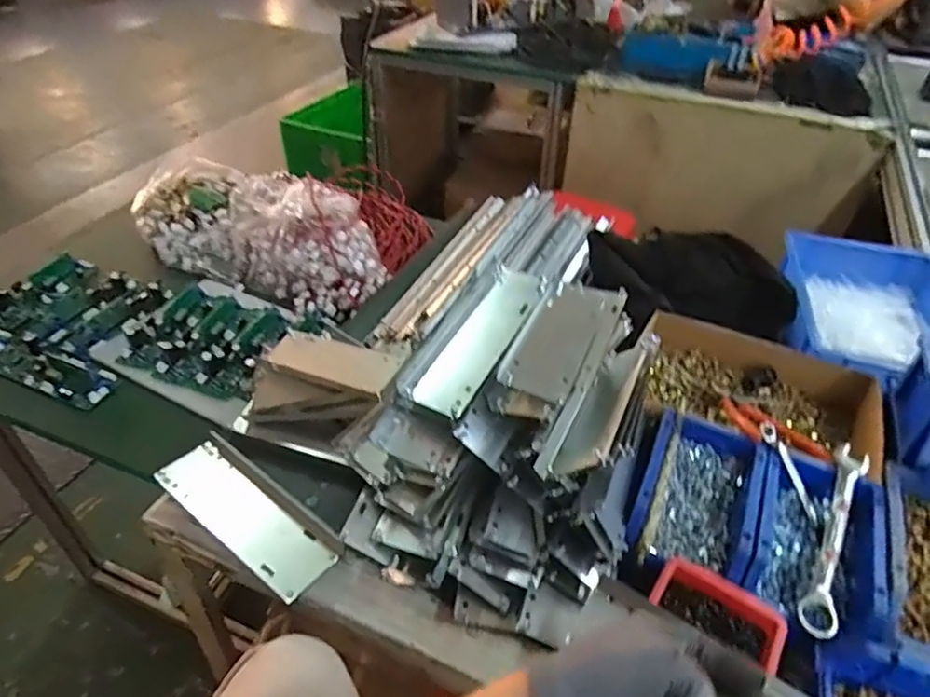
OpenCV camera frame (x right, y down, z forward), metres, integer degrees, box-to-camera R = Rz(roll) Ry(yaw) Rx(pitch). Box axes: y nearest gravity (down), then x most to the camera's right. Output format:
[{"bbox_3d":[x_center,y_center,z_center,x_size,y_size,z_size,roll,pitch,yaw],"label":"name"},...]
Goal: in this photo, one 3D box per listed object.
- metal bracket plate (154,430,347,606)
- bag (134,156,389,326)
[{"bbox_3d":[-0.198,0.150,0.549,0.190,0.022,0.072,28,48,26],"label":"metal bracket plate"},{"bbox_3d":[-0.349,-0.218,1.012,0.521,0.117,0.246,22,46,22],"label":"bag"}]

